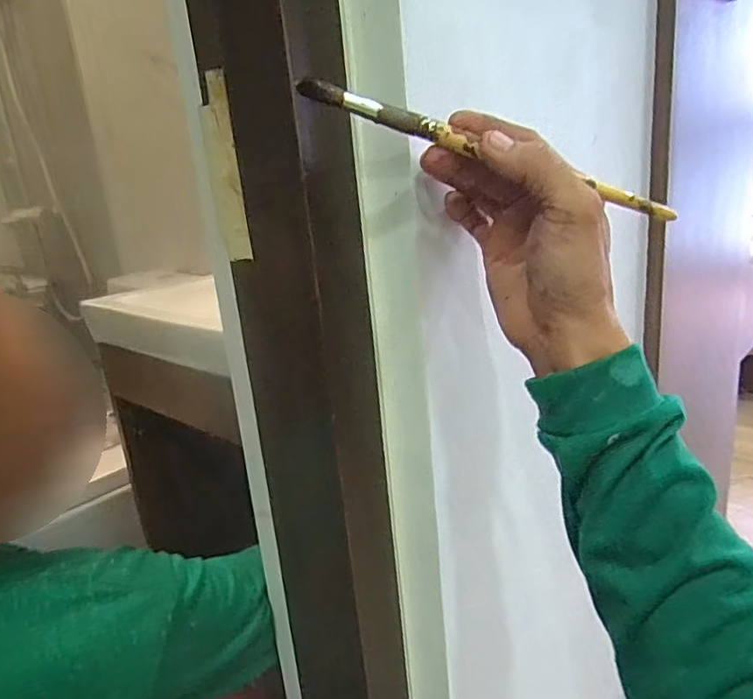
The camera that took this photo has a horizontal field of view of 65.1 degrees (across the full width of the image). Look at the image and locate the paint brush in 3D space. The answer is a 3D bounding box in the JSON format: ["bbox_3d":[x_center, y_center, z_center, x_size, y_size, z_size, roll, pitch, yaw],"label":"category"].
[{"bbox_3d":[0.062,-0.104,0.312,0.211,0.011,0.011,17,16,-5],"label":"paint brush"}]

